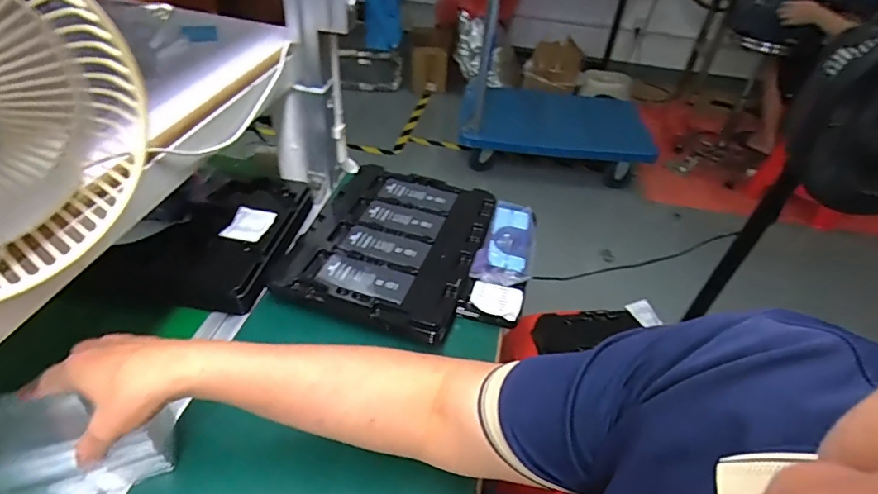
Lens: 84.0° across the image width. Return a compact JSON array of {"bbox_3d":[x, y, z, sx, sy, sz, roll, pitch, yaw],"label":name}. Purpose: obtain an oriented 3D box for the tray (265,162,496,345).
[{"bbox_3d":[-0.062,-0.013,0.653,0.224,0.034,0.273,16,41,12],"label":"tray"}]

